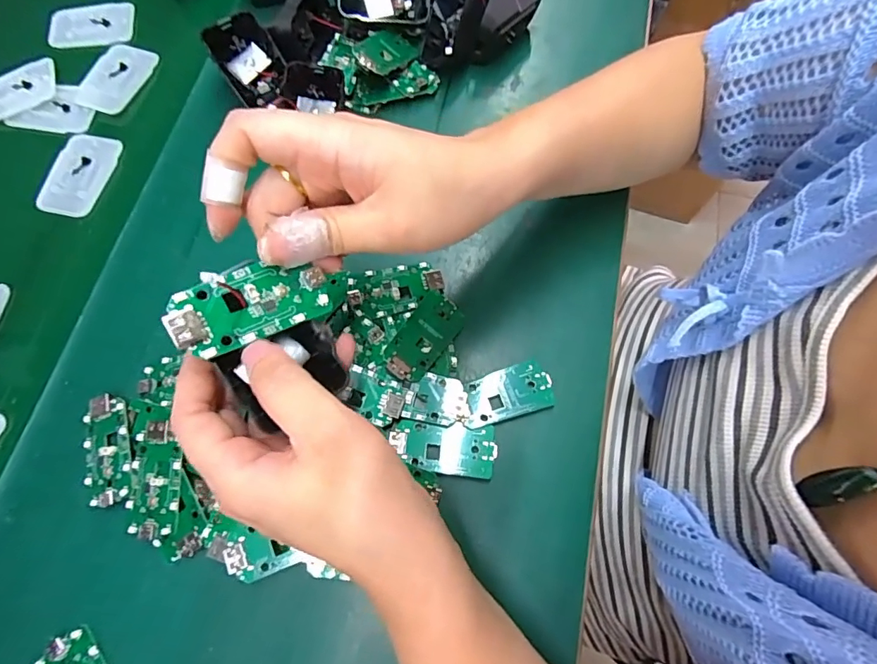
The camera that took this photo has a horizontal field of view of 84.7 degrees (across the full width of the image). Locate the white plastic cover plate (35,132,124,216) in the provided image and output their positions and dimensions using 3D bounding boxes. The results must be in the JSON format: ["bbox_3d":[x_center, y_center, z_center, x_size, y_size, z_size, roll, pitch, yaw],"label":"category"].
[{"bbox_3d":[-0.272,-0.119,0.364,0.042,0.007,0.068,10,70,7],"label":"white plastic cover plate"}]

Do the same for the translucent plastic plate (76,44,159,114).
[{"bbox_3d":[-0.262,-0.205,0.390,0.041,0.011,0.068,14,70,8],"label":"translucent plastic plate"}]

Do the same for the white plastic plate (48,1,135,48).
[{"bbox_3d":[-0.296,-0.262,0.410,0.067,0.005,0.045,-5,69,1],"label":"white plastic plate"}]

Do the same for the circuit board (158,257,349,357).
[{"bbox_3d":[-0.074,-0.015,0.200,0.071,0.005,0.032,-23,86,-29],"label":"circuit board"}]

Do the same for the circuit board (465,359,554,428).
[{"bbox_3d":[0.043,0.038,0.300,0.055,0.005,0.031,-17,69,-4],"label":"circuit board"}]

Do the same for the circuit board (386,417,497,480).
[{"bbox_3d":[0.003,0.069,0.289,0.062,0.005,0.030,7,70,5],"label":"circuit board"}]

